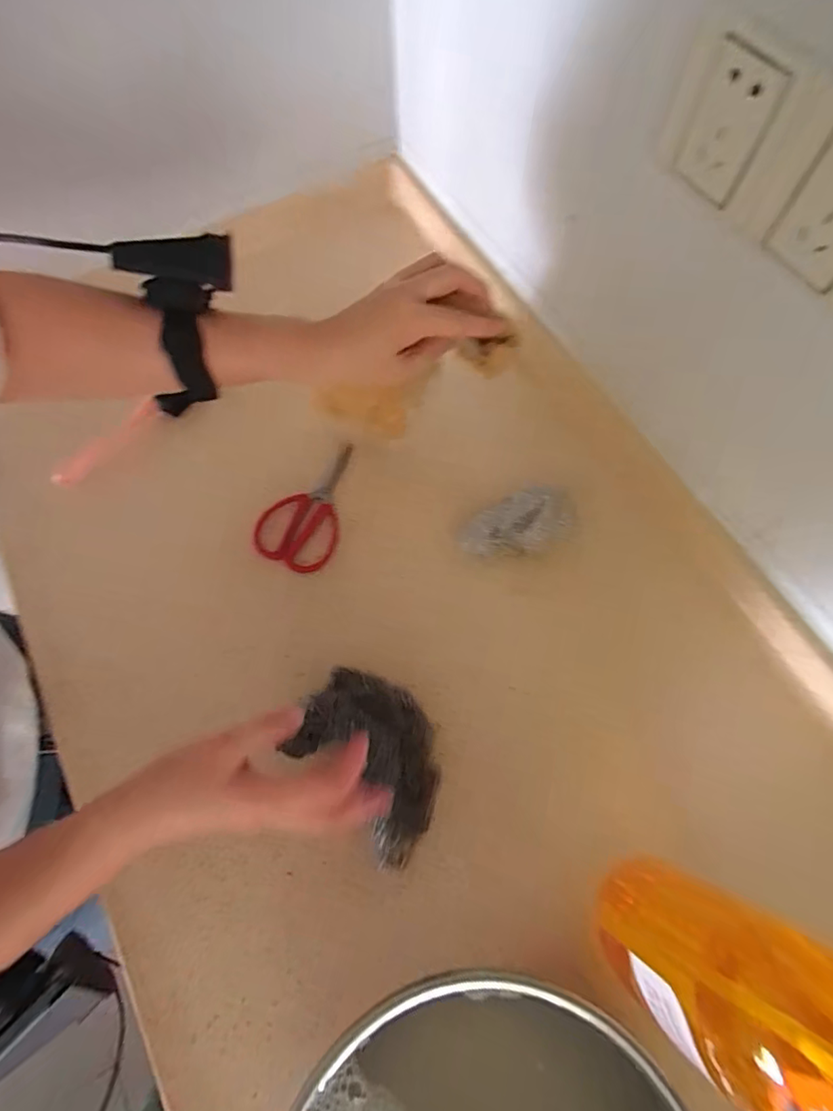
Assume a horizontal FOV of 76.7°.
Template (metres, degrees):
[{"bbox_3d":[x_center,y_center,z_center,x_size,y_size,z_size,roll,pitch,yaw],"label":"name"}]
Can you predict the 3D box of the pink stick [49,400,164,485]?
[{"bbox_3d":[-0.309,-0.109,0.528,0.023,0.014,0.113,39,73,15],"label":"pink stick"}]

